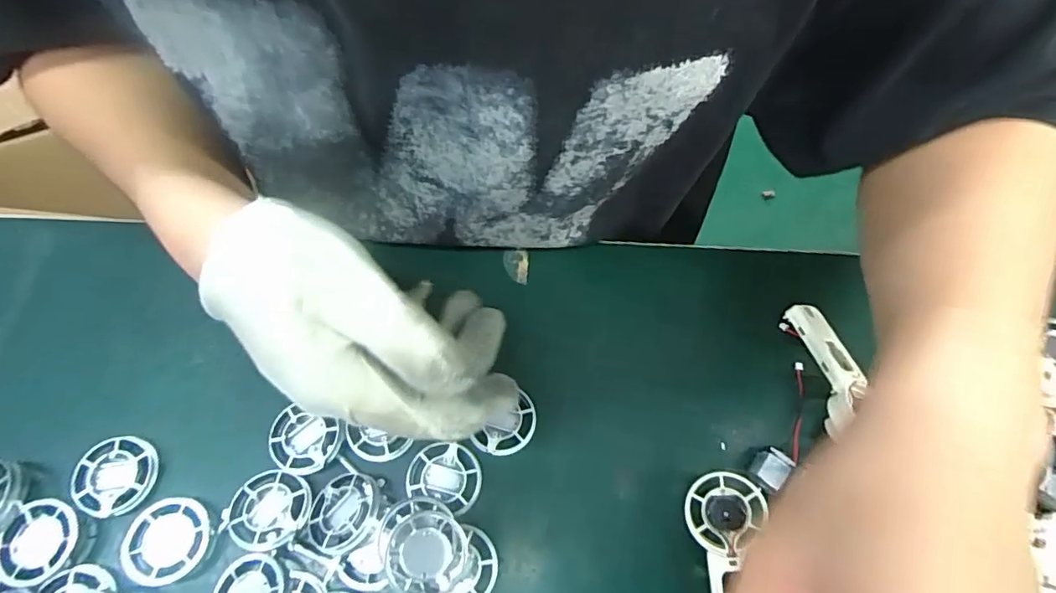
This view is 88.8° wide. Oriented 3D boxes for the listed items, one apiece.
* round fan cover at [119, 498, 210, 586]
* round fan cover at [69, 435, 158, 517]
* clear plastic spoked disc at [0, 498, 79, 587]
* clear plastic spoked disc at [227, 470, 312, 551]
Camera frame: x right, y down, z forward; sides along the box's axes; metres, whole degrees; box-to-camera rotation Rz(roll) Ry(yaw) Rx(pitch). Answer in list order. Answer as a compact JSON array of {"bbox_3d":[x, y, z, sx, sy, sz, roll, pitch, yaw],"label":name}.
[{"bbox_3d":[-0.180,0.121,0.268,0.038,0.007,0.038,1,66,-2],"label":"round fan cover"},{"bbox_3d":[-0.215,0.093,0.282,0.038,0.007,0.039,1,66,-2],"label":"round fan cover"},{"bbox_3d":[-0.244,0.122,0.269,0.035,0.011,0.038,1,66,-2],"label":"clear plastic spoked disc"},{"bbox_3d":[-0.132,0.108,0.273,0.040,0.006,0.037,1,66,-2],"label":"clear plastic spoked disc"}]

